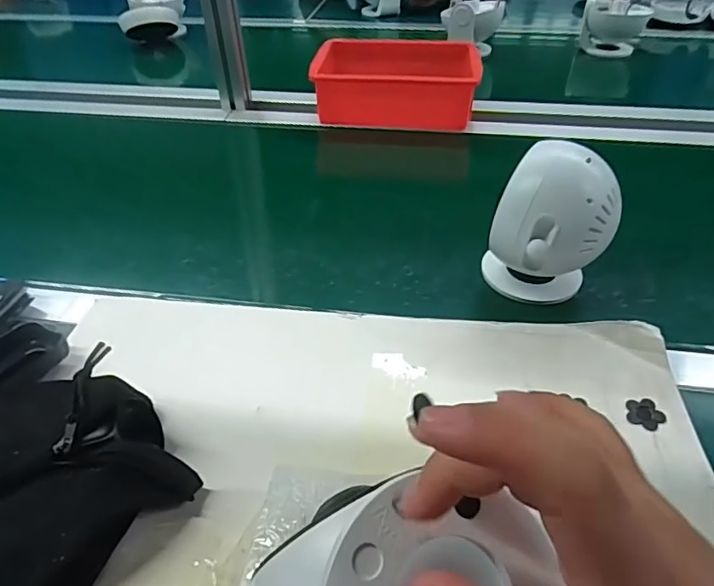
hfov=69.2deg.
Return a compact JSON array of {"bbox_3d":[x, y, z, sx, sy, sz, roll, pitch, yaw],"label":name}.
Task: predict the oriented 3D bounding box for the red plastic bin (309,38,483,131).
[{"bbox_3d":[0.062,-0.326,0.805,0.239,0.078,0.145,2,42,5],"label":"red plastic bin"}]

